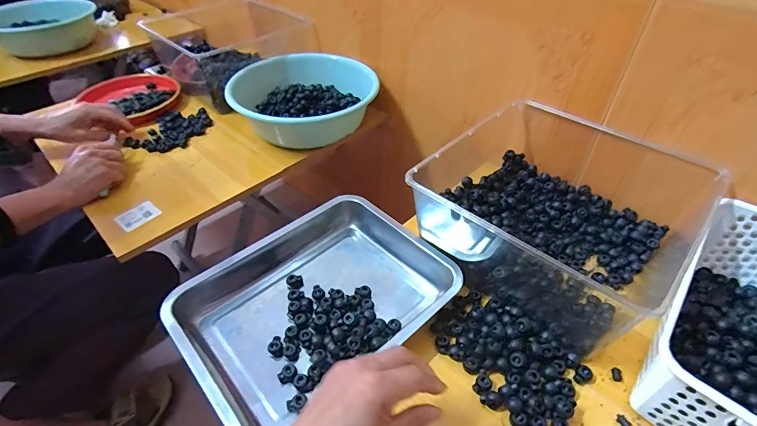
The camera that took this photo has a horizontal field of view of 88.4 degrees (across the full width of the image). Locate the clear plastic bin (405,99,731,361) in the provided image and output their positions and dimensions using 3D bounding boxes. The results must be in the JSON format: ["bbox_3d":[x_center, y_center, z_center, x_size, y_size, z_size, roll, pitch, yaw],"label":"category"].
[{"bbox_3d":[0.231,-0.012,0.554,0.325,0.118,0.302,33,52,31],"label":"clear plastic bin"}]

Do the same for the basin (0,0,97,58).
[{"bbox_3d":[-1.079,-0.605,1.247,0.271,0.109,0.312,33,52,30],"label":"basin"}]

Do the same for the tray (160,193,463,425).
[{"bbox_3d":[-0.073,0.105,0.497,0.319,0.048,0.241,-35,53,-29],"label":"tray"}]

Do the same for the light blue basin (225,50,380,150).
[{"bbox_3d":[-0.156,-0.249,0.829,0.280,0.094,0.261,0,43,0],"label":"light blue basin"}]

